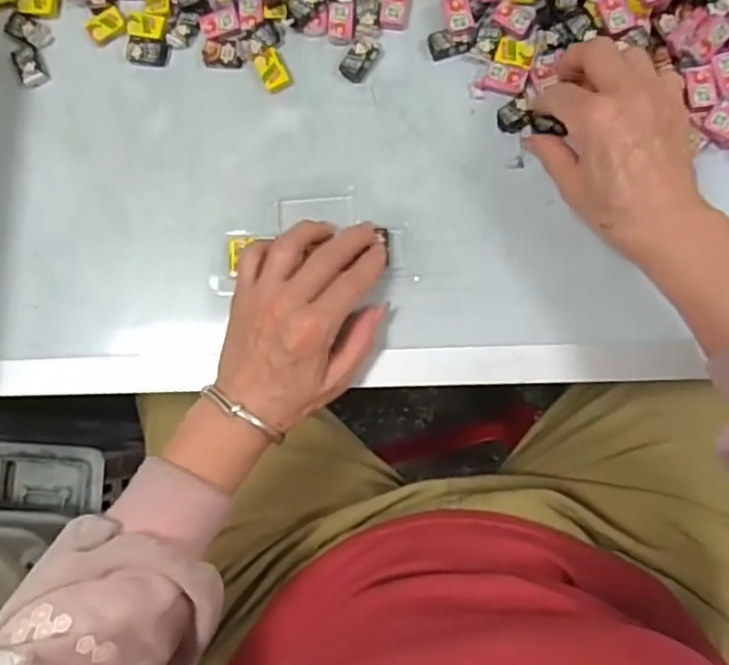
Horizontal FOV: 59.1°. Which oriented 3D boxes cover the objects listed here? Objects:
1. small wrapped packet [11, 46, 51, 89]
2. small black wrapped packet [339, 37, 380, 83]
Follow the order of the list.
[{"bbox_3d":[-0.240,-0.191,0.459,0.020,0.005,0.032,-26,83,3],"label":"small wrapped packet"},{"bbox_3d":[-0.003,-0.187,0.436,0.018,0.008,0.031,34,89,8],"label":"small black wrapped packet"}]

